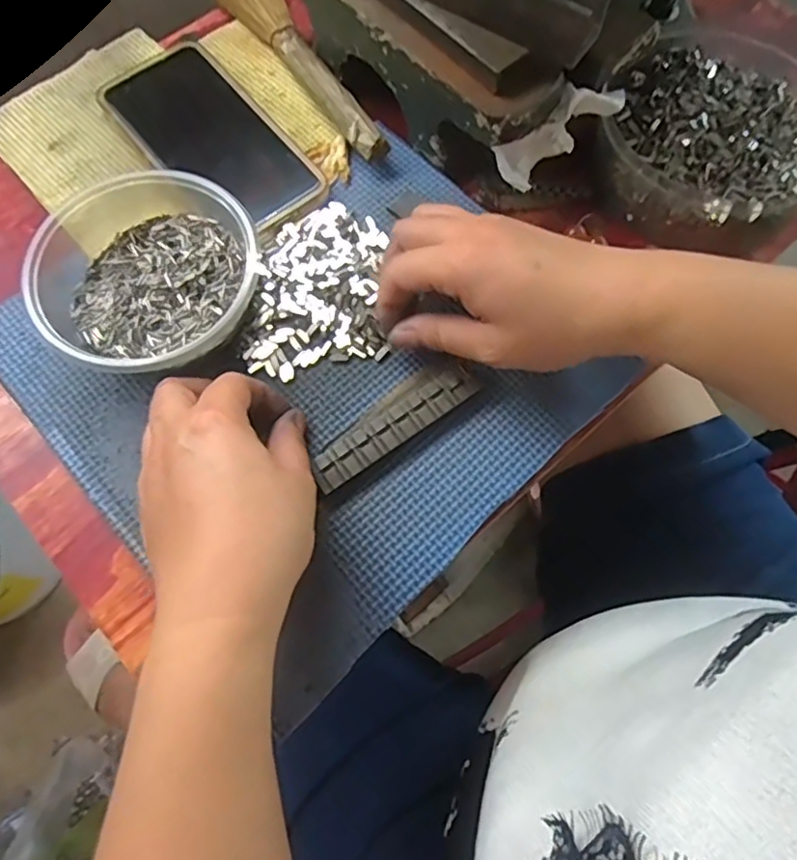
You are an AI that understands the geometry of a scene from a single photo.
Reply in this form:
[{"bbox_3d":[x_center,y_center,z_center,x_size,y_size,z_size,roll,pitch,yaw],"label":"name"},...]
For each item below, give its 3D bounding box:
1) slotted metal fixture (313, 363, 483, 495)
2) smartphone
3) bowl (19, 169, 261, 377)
[{"bbox_3d":[-0.003,-0.004,0.324,0.095,0.012,0.028,-37,74,-14],"label":"slotted metal fixture"},{"bbox_3d":[-0.116,-0.181,0.384,0.073,0.006,0.152,-39,75,-13],"label":"smartphone"},{"bbox_3d":[-0.133,-0.075,0.328,0.113,0.046,0.109,0,70,-1],"label":"bowl"}]

